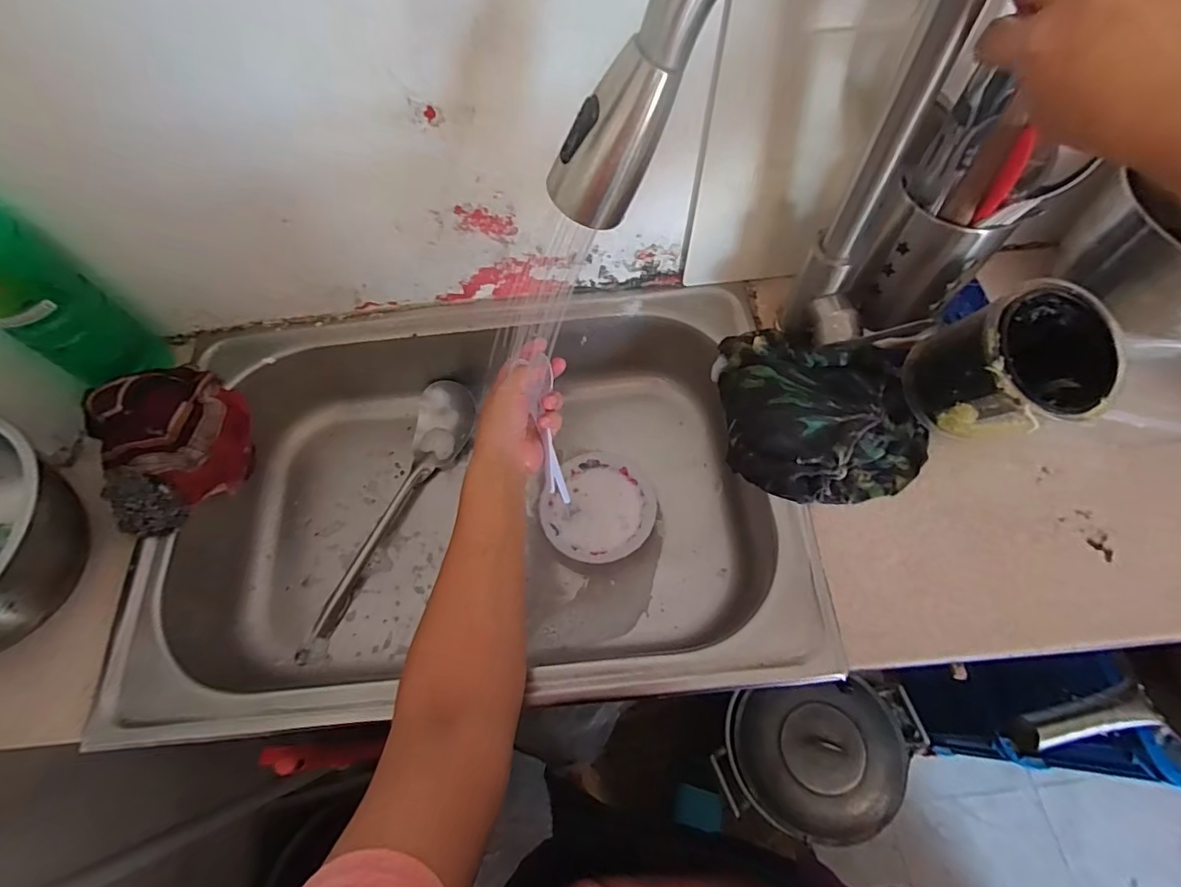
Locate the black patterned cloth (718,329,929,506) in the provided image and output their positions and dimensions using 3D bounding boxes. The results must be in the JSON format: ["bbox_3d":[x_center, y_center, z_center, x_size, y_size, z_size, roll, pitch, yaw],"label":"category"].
[{"bbox_3d":[0.218,-0.032,0.506,0.166,0.039,0.171,-2,63,3],"label":"black patterned cloth"}]

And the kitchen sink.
[{"bbox_3d":[-0.112,0.058,0.568,0.593,0.134,0.400,-6,63,1],"label":"kitchen sink"}]

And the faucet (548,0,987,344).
[{"bbox_3d":[0.106,-0.159,0.340,0.238,0.325,0.064,-20,64,-6],"label":"faucet"}]

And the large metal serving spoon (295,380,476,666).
[{"bbox_3d":[-0.223,0.079,0.606,0.063,0.045,0.331,17,66,12],"label":"large metal serving spoon"}]

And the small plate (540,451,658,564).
[{"bbox_3d":[0.011,0.073,0.602,0.116,0.030,0.122,-2,63,3],"label":"small plate"}]

